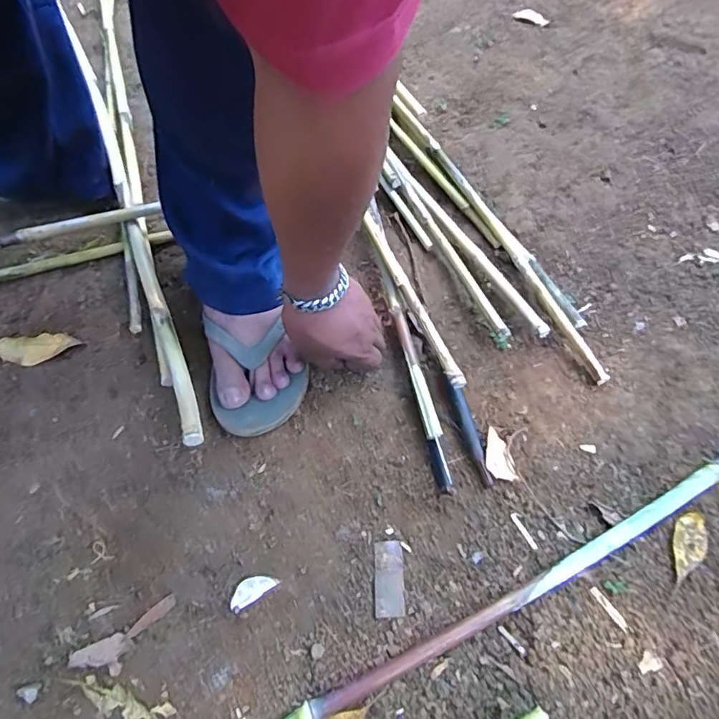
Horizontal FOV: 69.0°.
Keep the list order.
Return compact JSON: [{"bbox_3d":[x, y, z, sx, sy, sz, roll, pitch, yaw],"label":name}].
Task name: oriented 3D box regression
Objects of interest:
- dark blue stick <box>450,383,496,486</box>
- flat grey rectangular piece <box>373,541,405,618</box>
[{"bbox_3d":[0.116,0.080,0.543,0.014,0.019,0.104,-10,62,-7],"label":"dark blue stick"},{"bbox_3d":[0.027,0.201,0.483,0.026,0.004,0.065,2,55,-3],"label":"flat grey rectangular piece"}]

